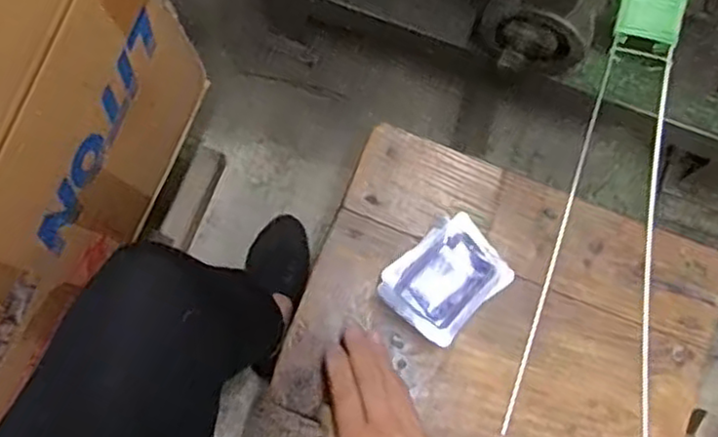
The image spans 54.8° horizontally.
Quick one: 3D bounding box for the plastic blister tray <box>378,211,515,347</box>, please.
[{"bbox_3d":[0.068,0.047,0.540,0.093,0.040,0.070,-43,81,-9],"label":"plastic blister tray"}]

